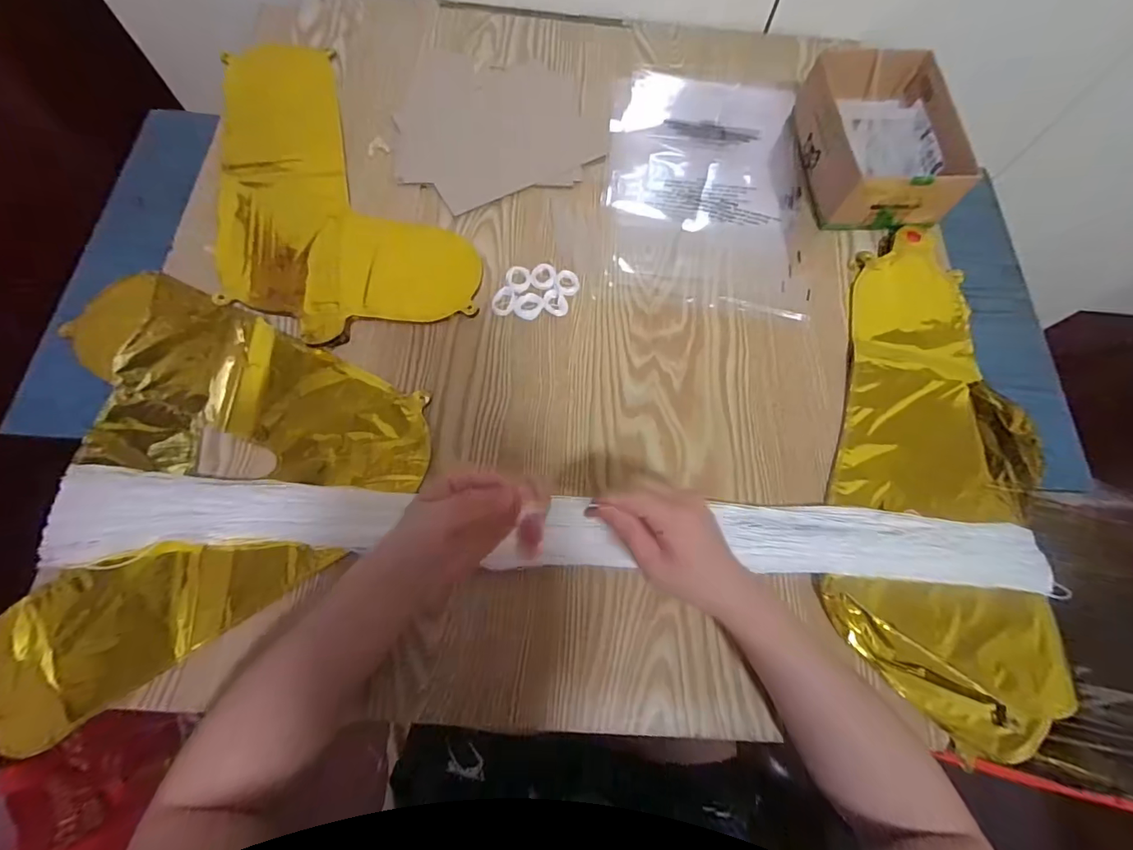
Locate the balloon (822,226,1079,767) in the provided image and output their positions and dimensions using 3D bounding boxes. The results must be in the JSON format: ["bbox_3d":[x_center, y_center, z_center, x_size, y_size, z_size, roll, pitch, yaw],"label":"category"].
[{"bbox_3d":[0.340,0.025,0.428,0.191,0.017,0.450,14,71,2],"label":"balloon"}]

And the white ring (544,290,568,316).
[{"bbox_3d":[-0.011,-0.117,0.468,0.021,0.005,0.026,-42,78,-15],"label":"white ring"}]

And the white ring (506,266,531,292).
[{"bbox_3d":[-0.047,-0.143,0.474,0.024,0.004,0.031,-9,71,-6],"label":"white ring"}]

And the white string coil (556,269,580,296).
[{"bbox_3d":[0.001,-0.139,0.475,0.023,0.008,0.028,-5,71,-5],"label":"white string coil"}]

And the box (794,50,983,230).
[{"bbox_3d":[0.330,-0.300,0.514,0.130,0.065,0.179,0,71,-3],"label":"box"}]

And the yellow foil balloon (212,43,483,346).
[{"bbox_3d":[-0.247,-0.264,0.507,0.229,0.008,0.390,-15,72,-8],"label":"yellow foil balloon"}]

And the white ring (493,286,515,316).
[{"bbox_3d":[-0.061,-0.120,0.467,0.020,0.006,0.030,6,71,-1],"label":"white ring"}]

